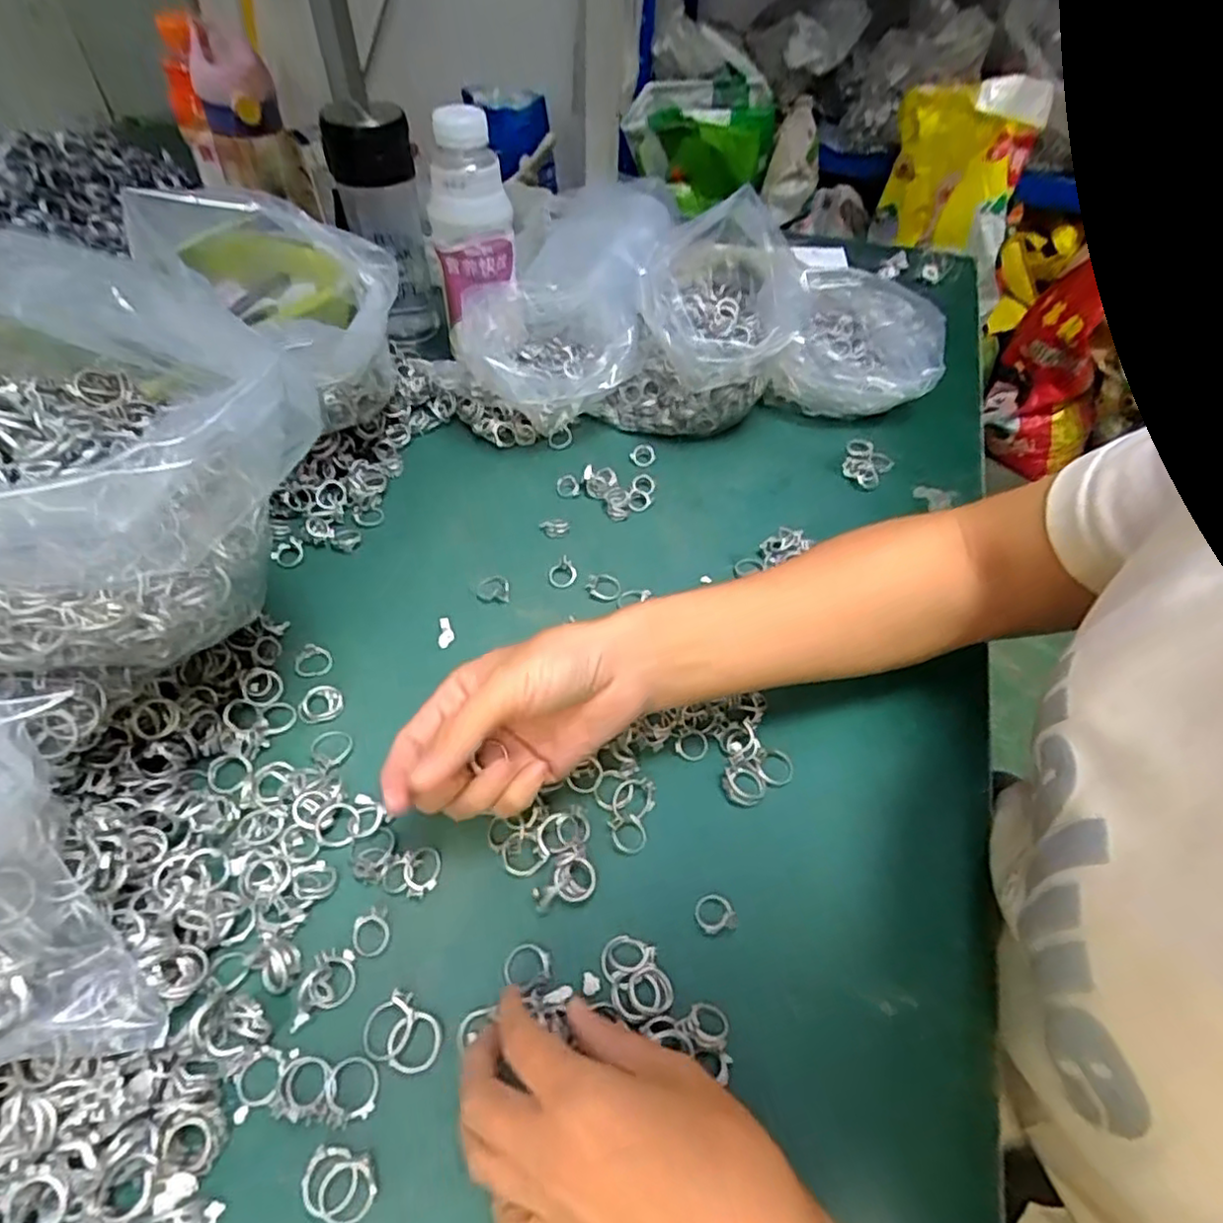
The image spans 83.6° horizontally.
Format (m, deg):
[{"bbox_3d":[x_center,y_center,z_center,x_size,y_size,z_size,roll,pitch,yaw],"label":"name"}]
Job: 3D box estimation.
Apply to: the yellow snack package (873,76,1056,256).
[{"bbox_3d":[0.700,-0.895,1.392,0.265,0.314,0.095,16,45,14],"label":"yellow snack package"}]

